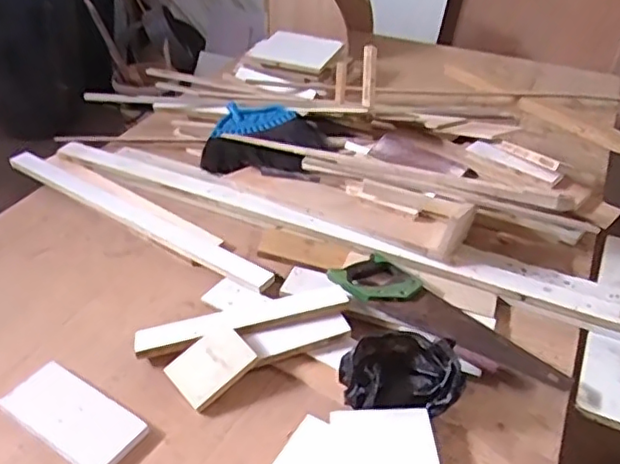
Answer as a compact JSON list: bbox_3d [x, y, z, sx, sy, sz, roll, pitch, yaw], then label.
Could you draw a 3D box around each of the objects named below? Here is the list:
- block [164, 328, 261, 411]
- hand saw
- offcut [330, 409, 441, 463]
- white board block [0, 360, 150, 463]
[{"bbox_3d":[-0.161,0.216,1.024,0.128,0.016,0.103,-43,57,-14],"label":"block"},{"bbox_3d":[0.249,0.144,1.125,0.452,0.049,0.125,24,43,25],"label":"hand saw"},{"bbox_3d":[0.107,0.305,0.909,0.147,0.011,0.115,-5,38,-1],"label":"offcut"},{"bbox_3d":[-0.363,0.280,0.960,0.219,0.015,0.104,22,40,25],"label":"white board block"}]

